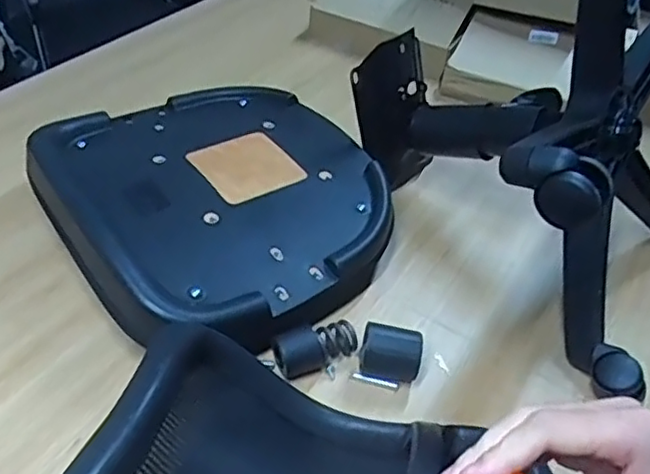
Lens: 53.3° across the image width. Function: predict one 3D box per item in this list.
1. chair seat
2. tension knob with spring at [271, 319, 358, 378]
[{"bbox_3d":[-0.138,-0.067,0.856,0.412,0.085,0.465,-27,50,-31],"label":"chair seat"},{"bbox_3d":[-0.011,0.125,0.733,0.093,0.046,0.042,-16,45,-22],"label":"tension knob with spring"}]

